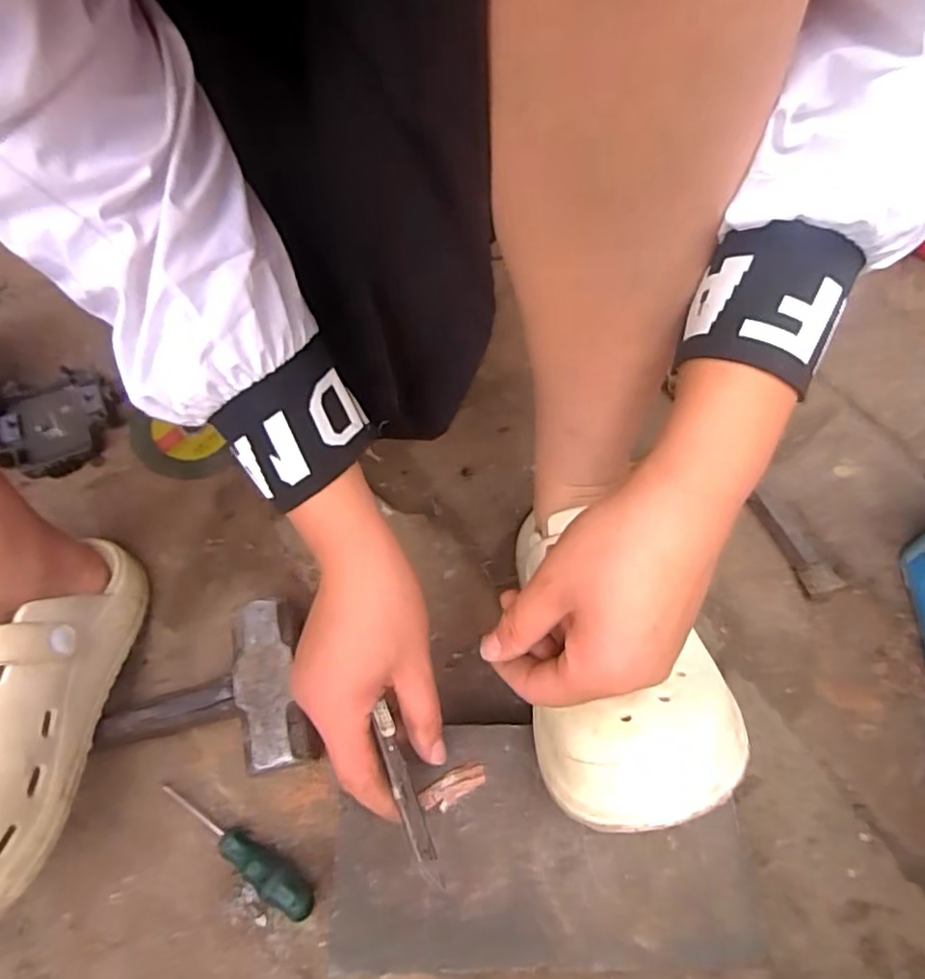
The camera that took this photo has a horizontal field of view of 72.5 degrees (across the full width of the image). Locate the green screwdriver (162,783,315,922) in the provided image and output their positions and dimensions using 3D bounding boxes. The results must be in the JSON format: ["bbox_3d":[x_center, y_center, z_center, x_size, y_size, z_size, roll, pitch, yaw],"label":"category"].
[{"bbox_3d":[-0.140,0.219,0.385,0.119,0.020,0.019,29,66,14],"label":"green screwdriver"}]

